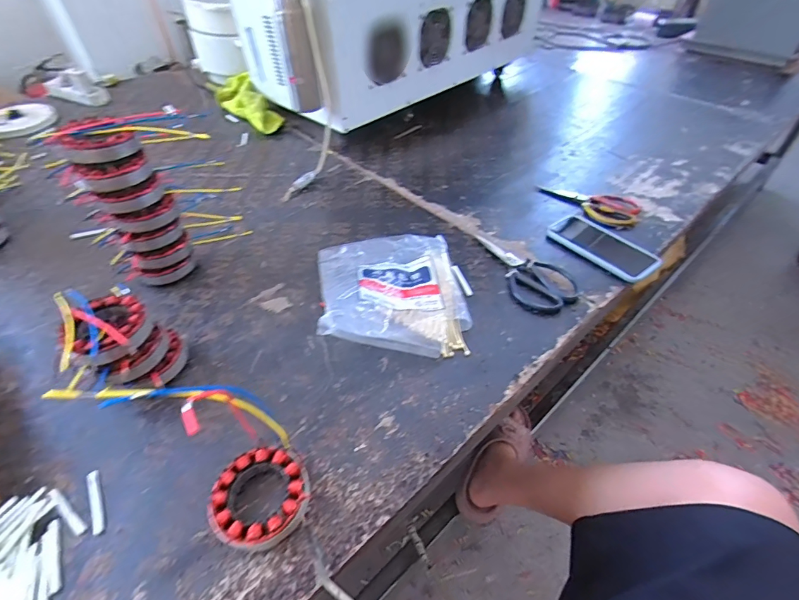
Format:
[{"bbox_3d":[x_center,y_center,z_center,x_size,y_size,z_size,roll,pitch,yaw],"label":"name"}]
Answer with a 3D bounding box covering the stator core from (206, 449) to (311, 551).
[{"bbox_3d":[-0.132,0.189,0.392,0.090,0.031,0.084,0,46,0],"label":"stator core"}]

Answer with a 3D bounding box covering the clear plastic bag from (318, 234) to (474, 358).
[{"bbox_3d":[-0.011,-0.031,0.579,0.198,0.065,0.245,-6,46,-5],"label":"clear plastic bag"}]

